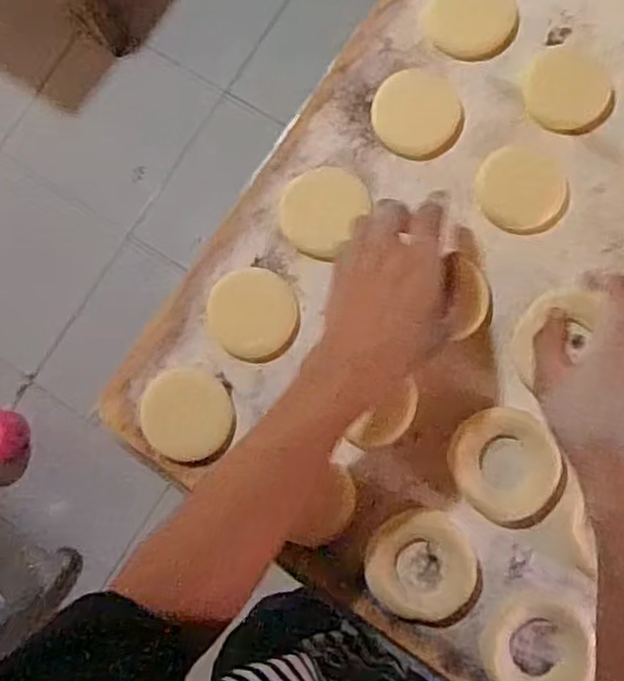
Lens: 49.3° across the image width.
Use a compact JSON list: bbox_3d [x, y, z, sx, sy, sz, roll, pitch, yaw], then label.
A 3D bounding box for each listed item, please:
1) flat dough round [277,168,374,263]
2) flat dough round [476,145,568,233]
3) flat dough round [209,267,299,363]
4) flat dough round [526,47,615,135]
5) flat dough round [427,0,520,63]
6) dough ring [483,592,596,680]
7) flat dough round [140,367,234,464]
[{"bbox_3d":[0.008,-0.106,0.547,0.073,0.012,0.064,-45,80,-1],"label":"flat dough round"},{"bbox_3d":[0.163,-0.120,0.529,0.066,0.004,0.063,26,86,9],"label":"flat dough round"},{"bbox_3d":[-0.046,-0.020,0.538,0.068,0.017,0.070,-1,82,6],"label":"flat dough round"},{"bbox_3d":[0.203,-0.197,0.535,0.063,0.004,0.069,-1,82,6],"label":"flat dough round"},{"bbox_3d":[0.131,-0.262,0.550,0.070,0.005,0.072,-1,82,6],"label":"flat dough round"},{"bbox_3d":[0.165,0.226,0.493,0.081,0.016,0.076,-1,82,6],"label":"dough ring"},{"bbox_3d":[-0.098,0.059,0.531,0.071,0.010,0.070,-1,82,6],"label":"flat dough round"}]

